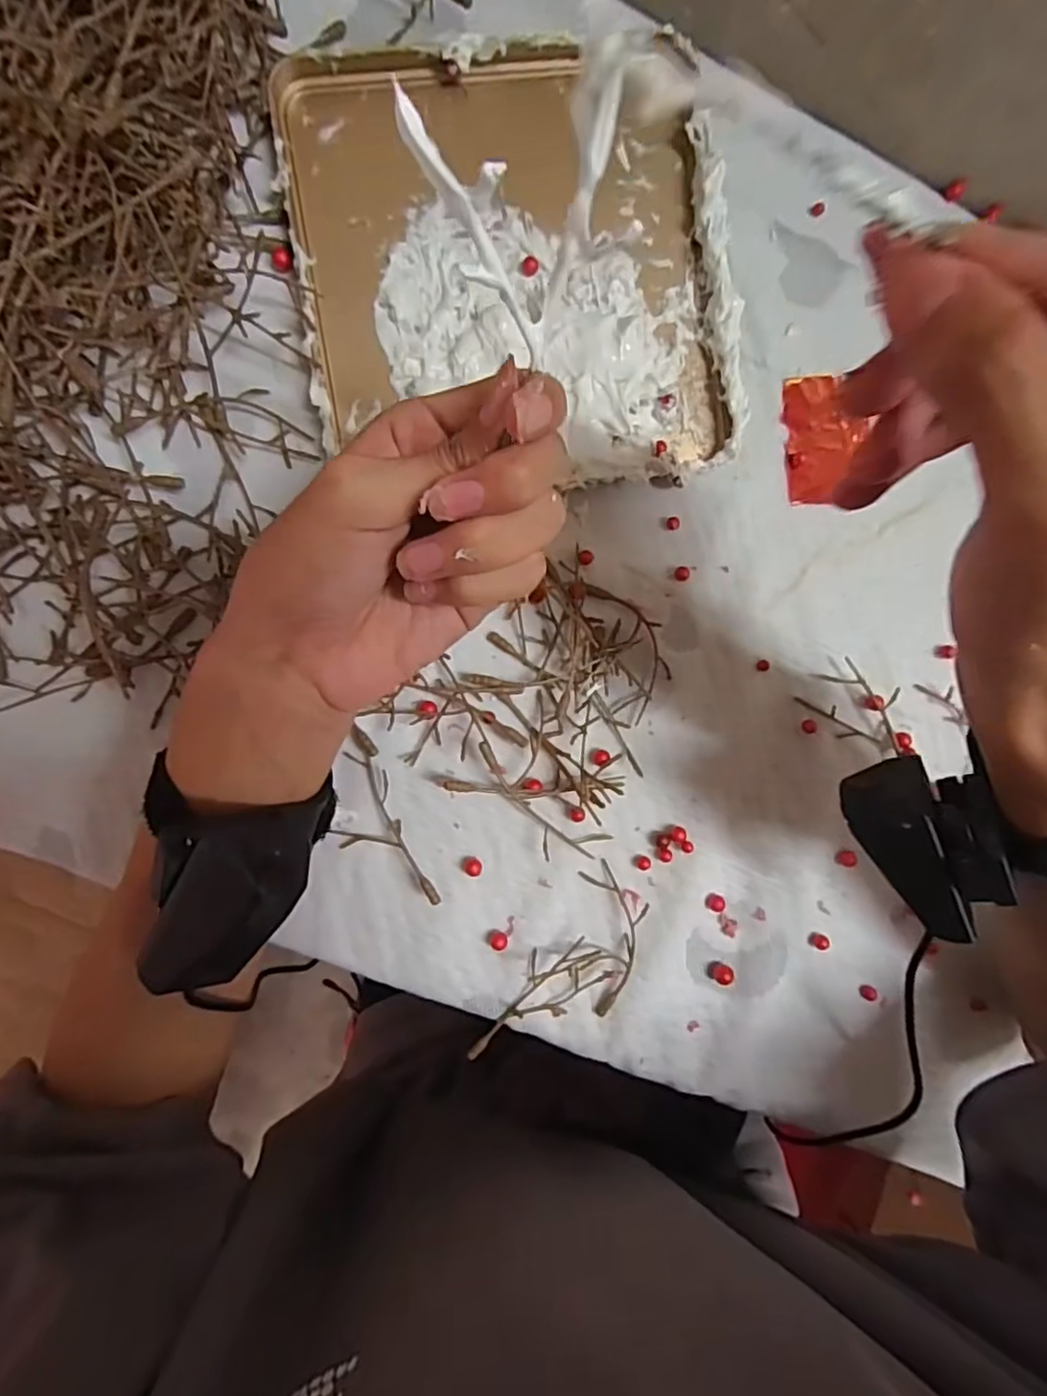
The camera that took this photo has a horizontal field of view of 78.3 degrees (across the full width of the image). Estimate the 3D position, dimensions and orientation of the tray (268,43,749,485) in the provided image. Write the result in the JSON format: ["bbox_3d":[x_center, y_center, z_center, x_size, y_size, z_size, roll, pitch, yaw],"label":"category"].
[{"bbox_3d":[0.000,-0.188,0.287,0.193,0.015,0.182,-6,95,-7],"label":"tray"}]

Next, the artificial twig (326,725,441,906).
[{"bbox_3d":[-0.069,0.060,0.295,0.031,0.010,0.090,-21,96,-6],"label":"artificial twig"}]

